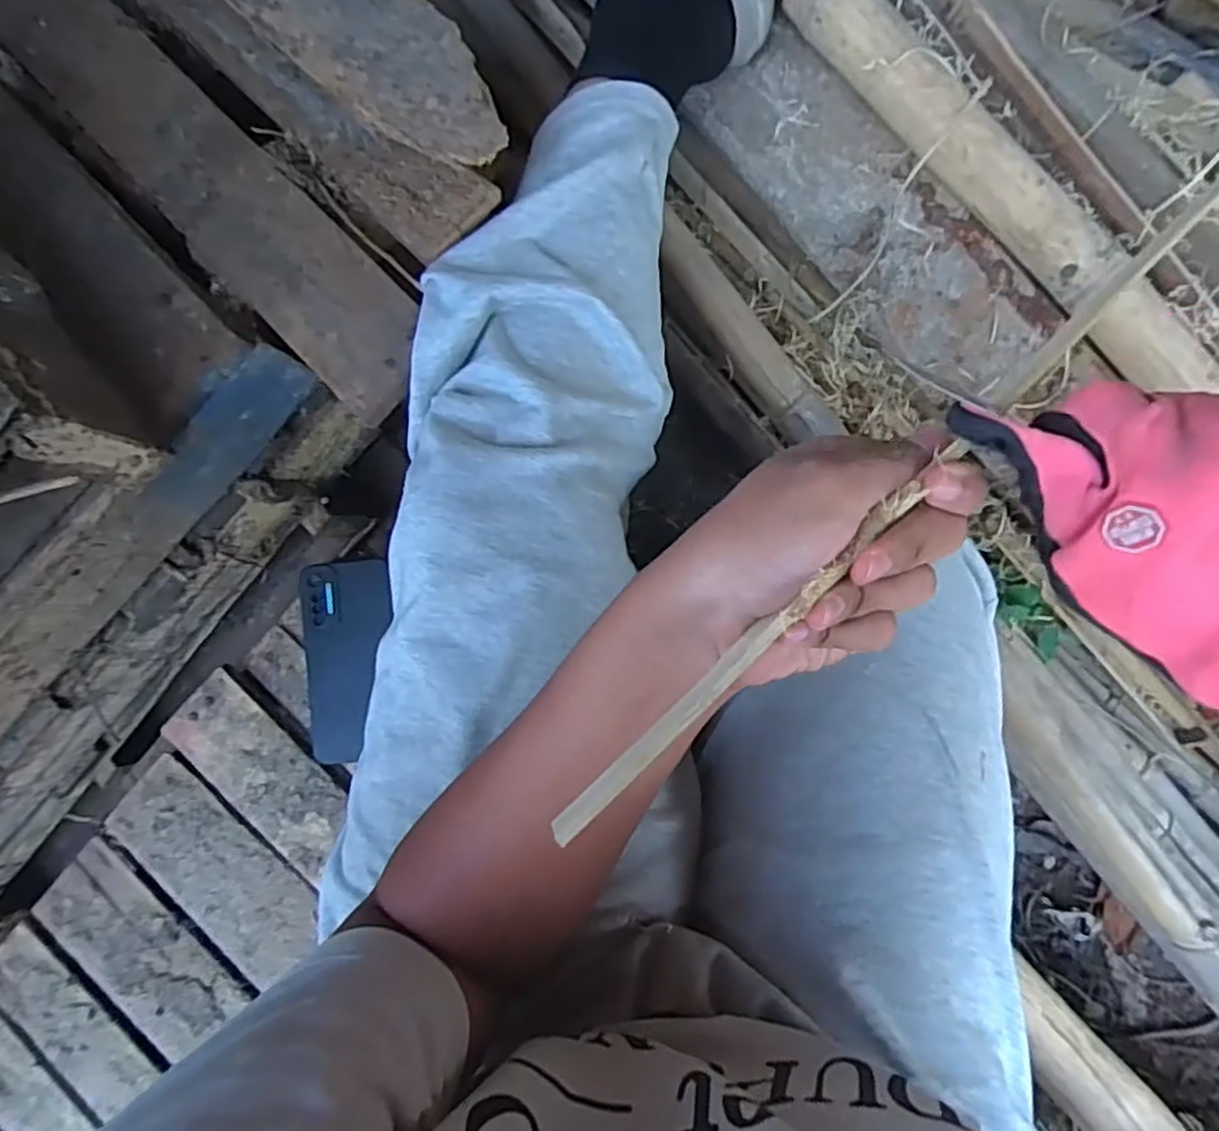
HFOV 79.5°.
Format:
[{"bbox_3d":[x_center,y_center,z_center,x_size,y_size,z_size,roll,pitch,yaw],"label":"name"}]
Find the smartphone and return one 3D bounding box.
[{"bbox_3d":[-0.212,0.078,0.602,0.068,0.015,0.160,-4,93,-15],"label":"smartphone"}]

